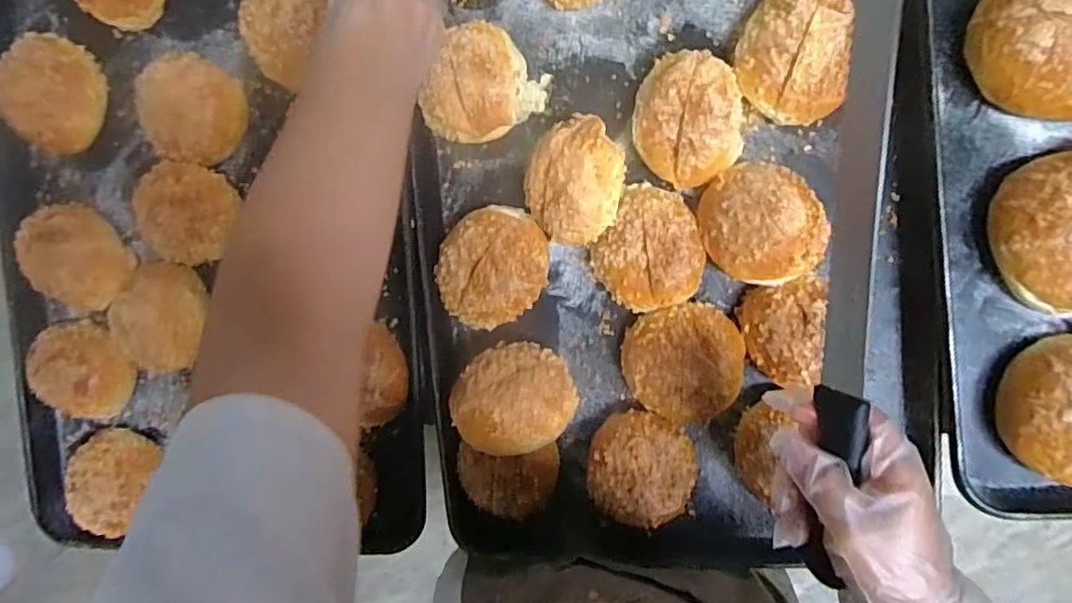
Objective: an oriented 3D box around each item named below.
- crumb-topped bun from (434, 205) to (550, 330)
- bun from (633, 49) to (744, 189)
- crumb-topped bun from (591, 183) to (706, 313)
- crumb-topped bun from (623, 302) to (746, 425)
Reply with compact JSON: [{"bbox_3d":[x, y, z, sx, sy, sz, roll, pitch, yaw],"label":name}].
[{"bbox_3d":[-0.036,-0.028,0.495,0.099,0.052,0.087,-45,83,13],"label":"crumb-topped bun"},{"bbox_3d":[0.119,-0.143,0.465,0.079,0.053,0.100,-7,92,14],"label":"bun"},{"bbox_3d":[0.087,-0.041,0.476,0.089,0.045,0.102,-20,89,14],"label":"crumb-topped bun"},{"bbox_3d":[0.119,0.049,0.476,0.091,0.053,0.091,1,94,14],"label":"crumb-topped bun"}]

